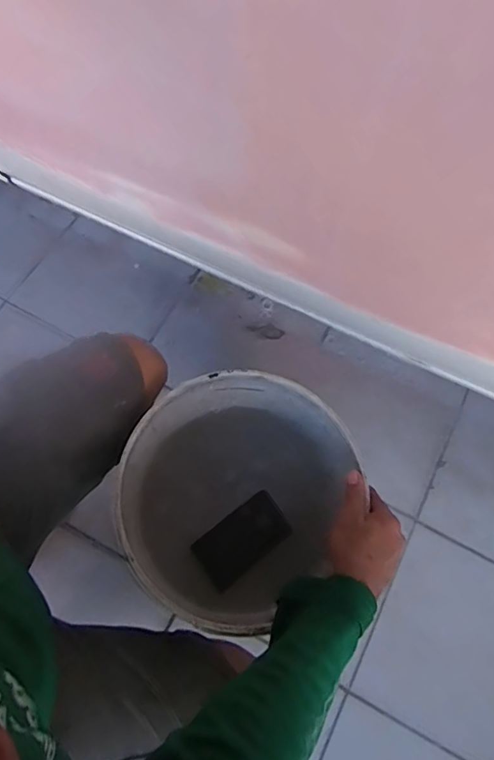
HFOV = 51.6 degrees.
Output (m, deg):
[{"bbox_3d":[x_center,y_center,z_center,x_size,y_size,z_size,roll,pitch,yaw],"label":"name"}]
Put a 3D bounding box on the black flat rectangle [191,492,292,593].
[{"bbox_3d":[-0.005,0.206,0.663,0.120,0.015,0.069,-35,74,-15],"label":"black flat rectangle"}]

